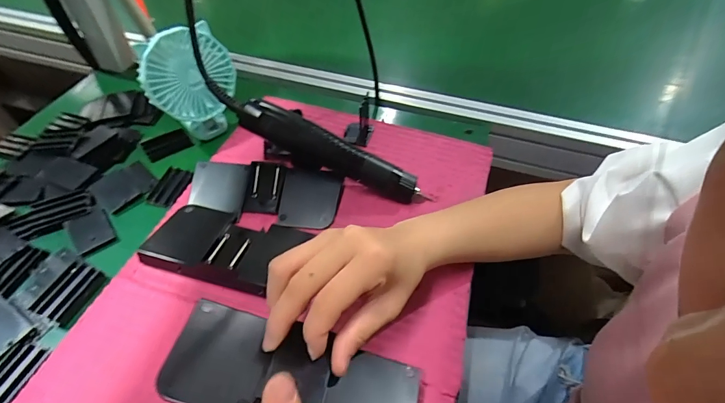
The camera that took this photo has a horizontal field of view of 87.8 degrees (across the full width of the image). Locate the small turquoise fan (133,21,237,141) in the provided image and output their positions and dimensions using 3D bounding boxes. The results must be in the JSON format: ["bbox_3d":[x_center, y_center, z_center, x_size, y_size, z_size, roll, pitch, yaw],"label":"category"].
[{"bbox_3d":[-0.198,-0.135,0.443,0.100,0.120,0.043,-28,57,-22],"label":"small turquoise fan"}]

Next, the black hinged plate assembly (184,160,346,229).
[{"bbox_3d":[-0.106,-0.014,0.411,0.160,0.017,0.072,5,51,2],"label":"black hinged plate assembly"}]

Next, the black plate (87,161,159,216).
[{"bbox_3d":[-0.276,-0.020,0.434,0.060,0.010,0.061,34,58,23],"label":"black plate"}]

